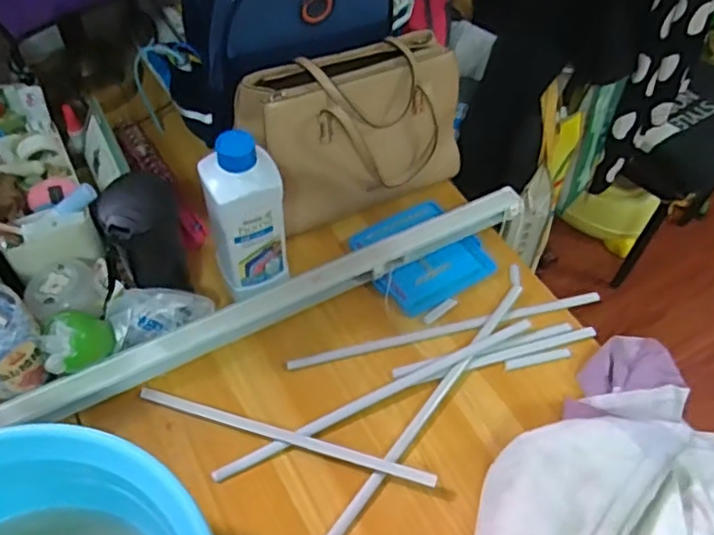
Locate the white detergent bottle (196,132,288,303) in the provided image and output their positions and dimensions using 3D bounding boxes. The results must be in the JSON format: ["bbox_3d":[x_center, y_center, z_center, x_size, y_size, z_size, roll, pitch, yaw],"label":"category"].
[{"bbox_3d":[-0.128,-0.059,0.748,0.089,0.196,0.076,-22,57,-18],"label":"white detergent bottle"}]

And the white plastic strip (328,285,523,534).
[{"bbox_3d":[0.082,0.164,0.750,0.017,0.018,0.433,33,58,18],"label":"white plastic strip"}]

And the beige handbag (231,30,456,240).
[{"bbox_3d":[0.001,-0.177,0.870,0.288,0.194,0.116,-18,56,-16],"label":"beige handbag"}]

